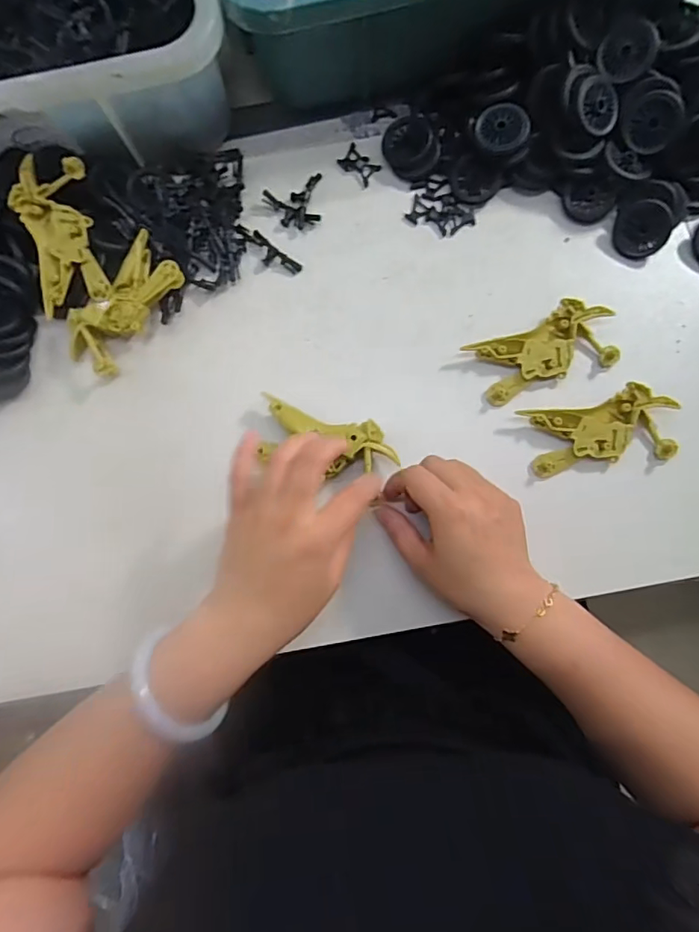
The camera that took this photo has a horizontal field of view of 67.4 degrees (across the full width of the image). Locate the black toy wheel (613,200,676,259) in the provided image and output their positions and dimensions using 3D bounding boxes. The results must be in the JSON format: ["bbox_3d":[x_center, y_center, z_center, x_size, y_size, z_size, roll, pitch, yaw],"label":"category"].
[{"bbox_3d":[0.215,-0.173,0.384,0.038,0.015,0.038,7,108,23],"label":"black toy wheel"}]

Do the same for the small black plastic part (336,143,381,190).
[{"bbox_3d":[0.007,-0.237,0.412,0.034,0.004,0.021,44,87,8],"label":"small black plastic part"}]

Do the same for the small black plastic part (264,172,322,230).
[{"bbox_3d":[-0.040,-0.203,0.405,0.046,0.004,0.037,-20,81,1],"label":"small black plastic part"}]

